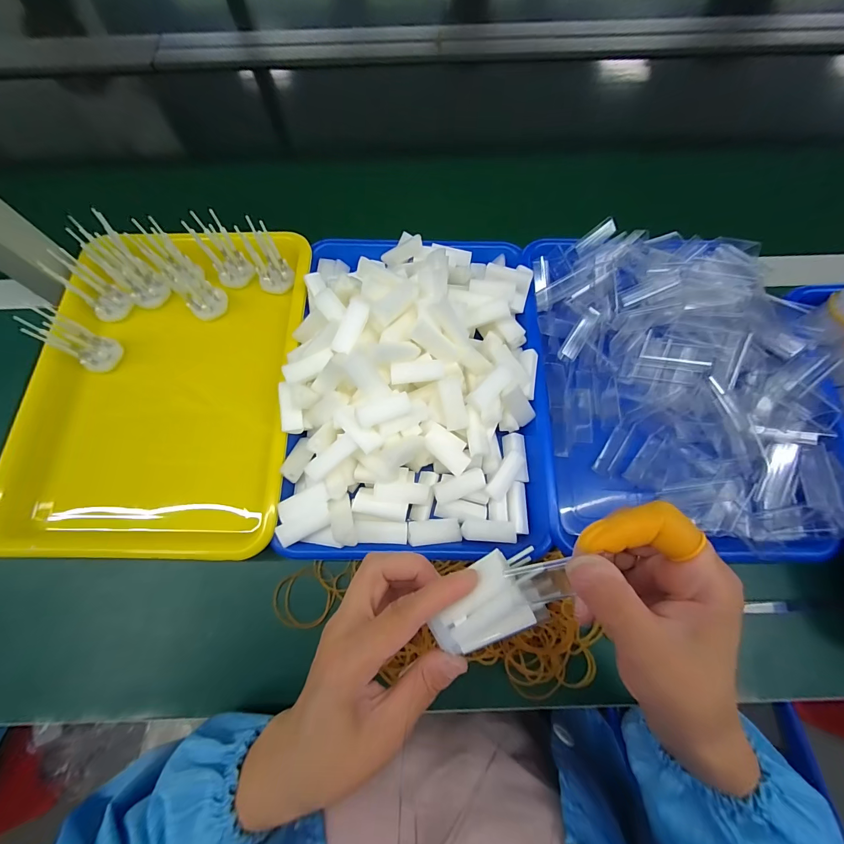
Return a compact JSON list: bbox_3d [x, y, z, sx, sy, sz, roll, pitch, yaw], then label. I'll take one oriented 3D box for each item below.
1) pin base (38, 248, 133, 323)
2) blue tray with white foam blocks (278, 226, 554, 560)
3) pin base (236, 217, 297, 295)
[{"bbox_3d":[-0.339,-0.136,0.367,0.035,0.071,0.035,20,68,47],"label":"pin base"},{"bbox_3d":[-0.003,-0.047,0.328,0.234,0.079,0.319,0,72,1],"label":"blue tray with white foam blocks"},{"bbox_3d":[-0.162,-0.172,0.371,0.035,0.072,0.026,-23,52,-7],"label":"pin base"}]

